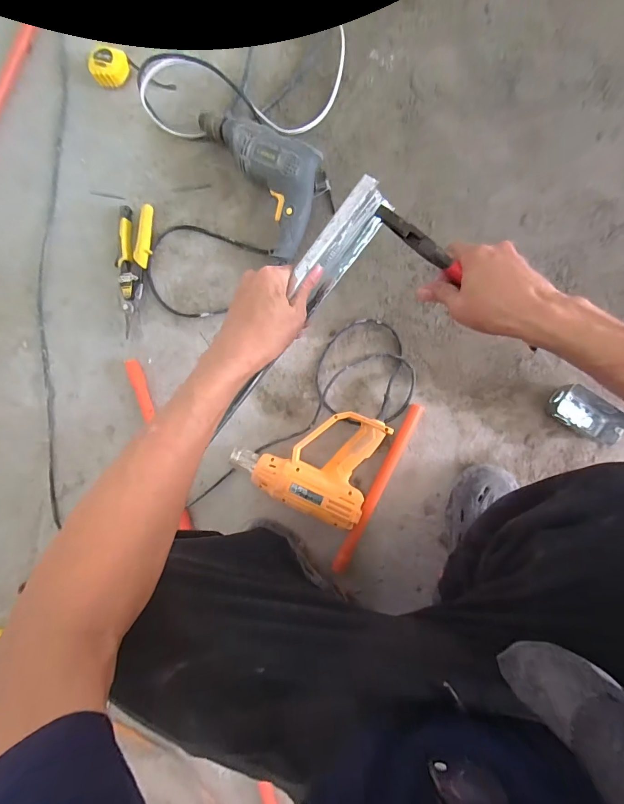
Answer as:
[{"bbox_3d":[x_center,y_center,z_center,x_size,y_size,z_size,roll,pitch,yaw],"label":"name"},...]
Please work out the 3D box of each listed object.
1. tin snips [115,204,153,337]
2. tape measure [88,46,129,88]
[{"bbox_3d":[-0.342,-0.253,0.687,0.072,0.021,0.232,2,87,6],"label":"tin snips"},{"bbox_3d":[-0.393,-0.649,0.704,0.070,0.032,0.064,11,88,7],"label":"tape measure"}]

